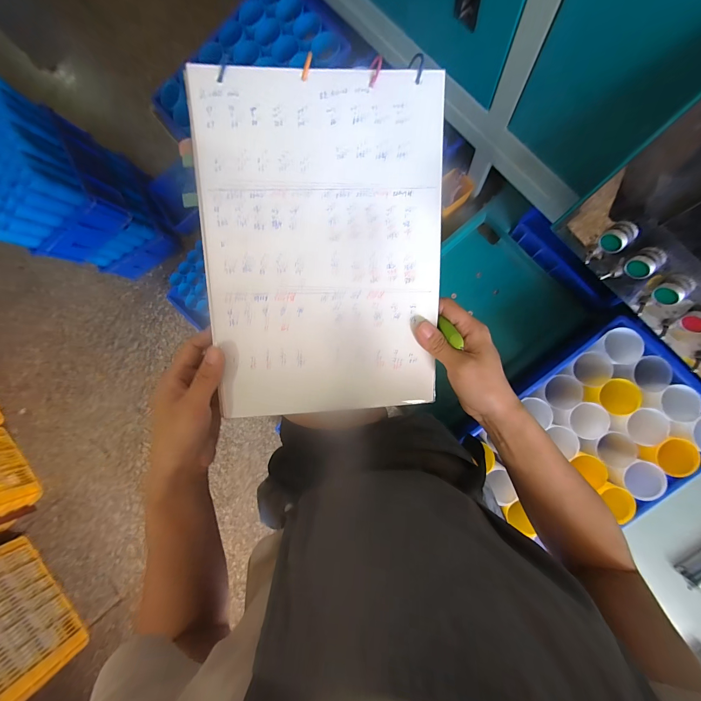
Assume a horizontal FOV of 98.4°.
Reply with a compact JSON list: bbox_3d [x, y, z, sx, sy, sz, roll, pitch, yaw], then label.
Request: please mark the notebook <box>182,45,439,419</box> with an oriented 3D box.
[{"bbox_3d":[-0.022,-0.087,0.275,0.209,0.009,0.292,-2,99,-4],"label":"notebook"}]

